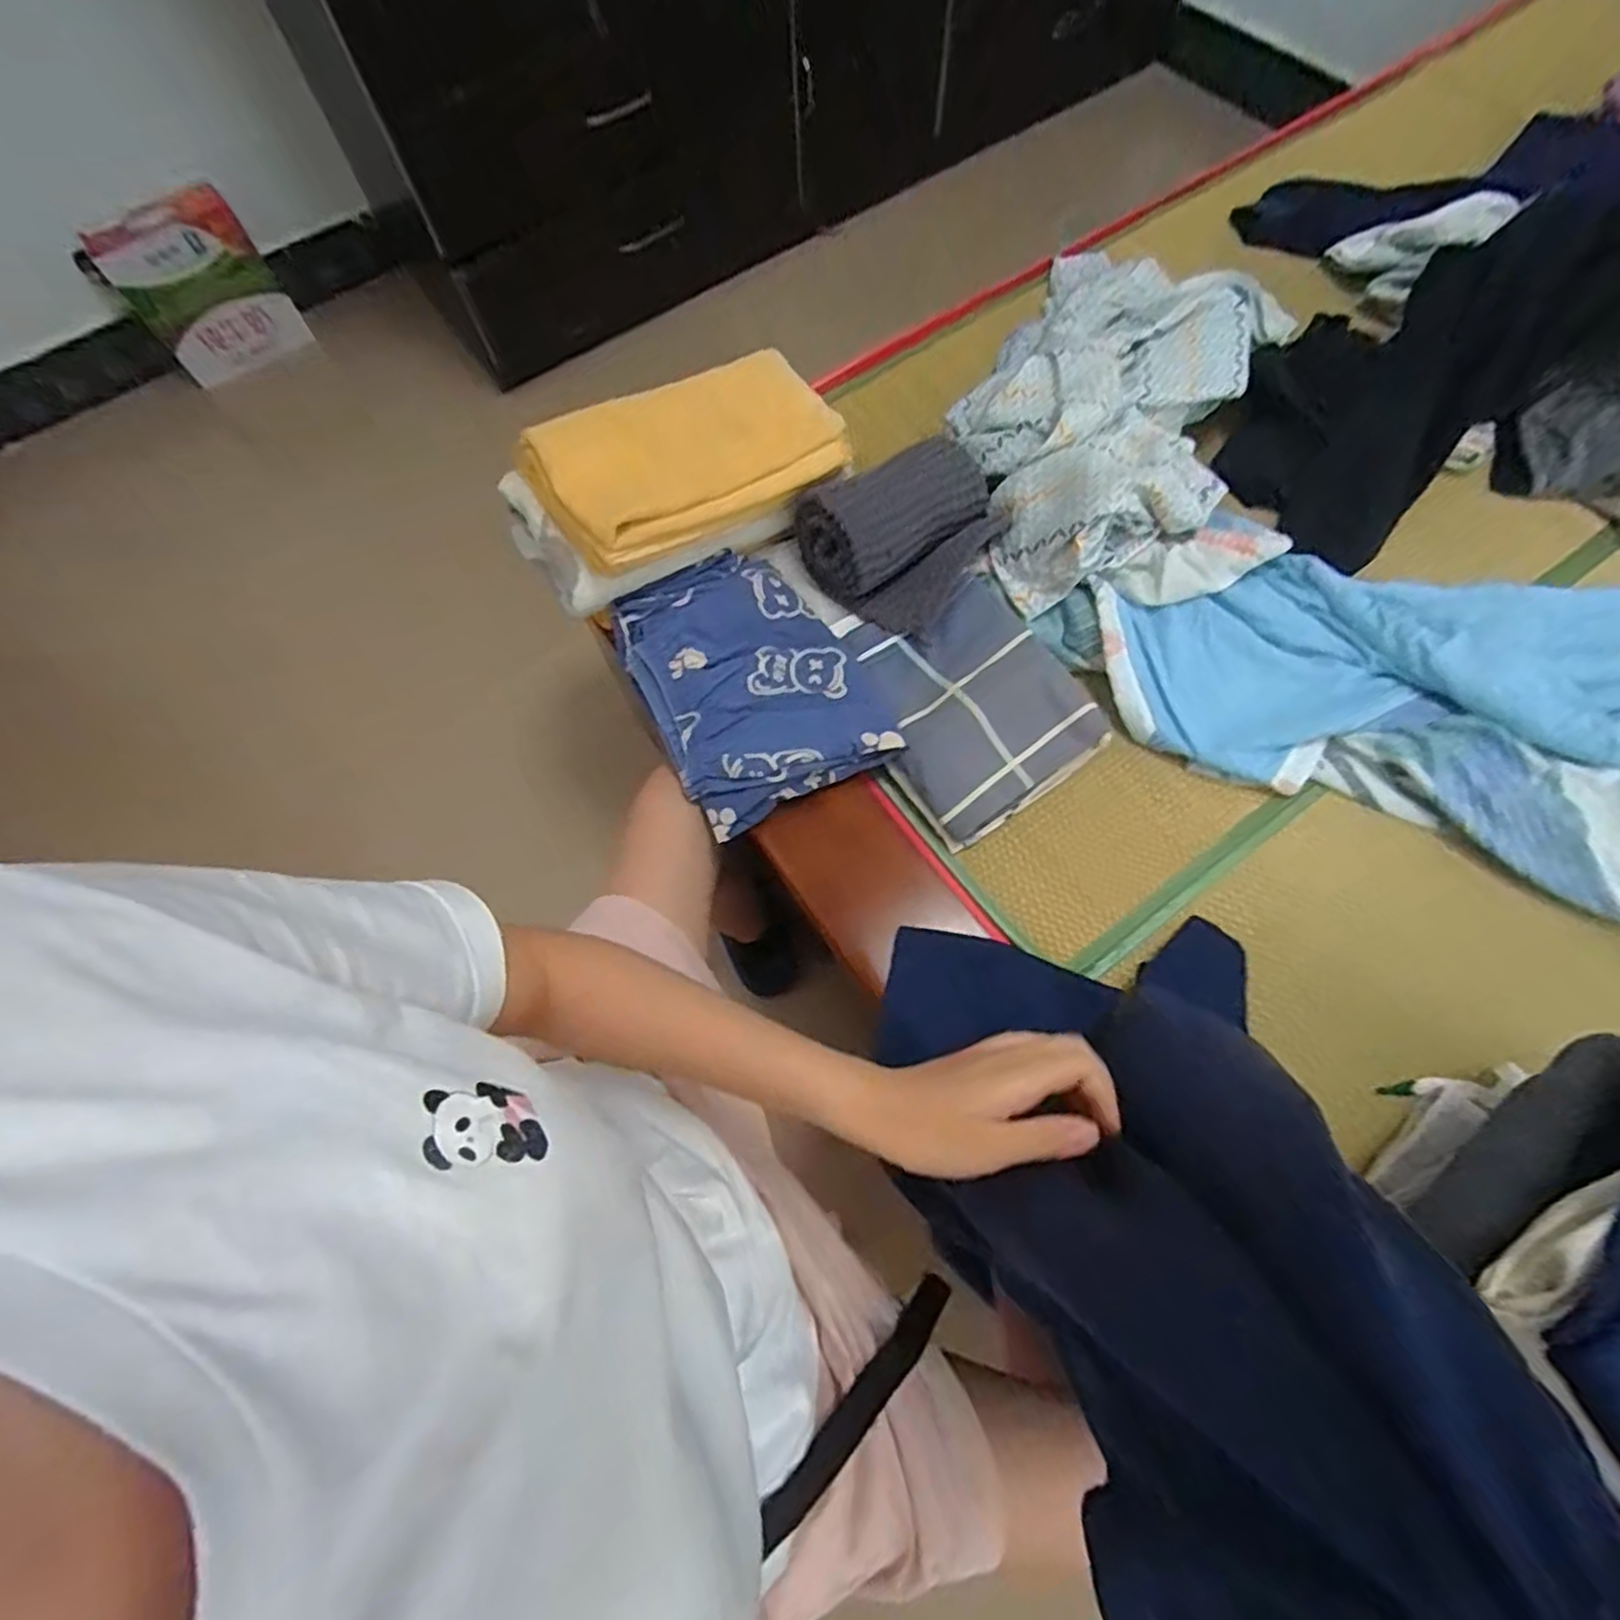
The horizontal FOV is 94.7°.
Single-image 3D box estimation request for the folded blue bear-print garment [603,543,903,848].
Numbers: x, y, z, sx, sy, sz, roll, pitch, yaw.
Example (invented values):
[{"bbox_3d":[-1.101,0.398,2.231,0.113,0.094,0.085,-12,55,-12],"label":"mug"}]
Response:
[{"bbox_3d":[-0.061,-0.135,0.748,0.209,0.054,0.281,-26,69,-7],"label":"folded blue bear-print garment"}]

